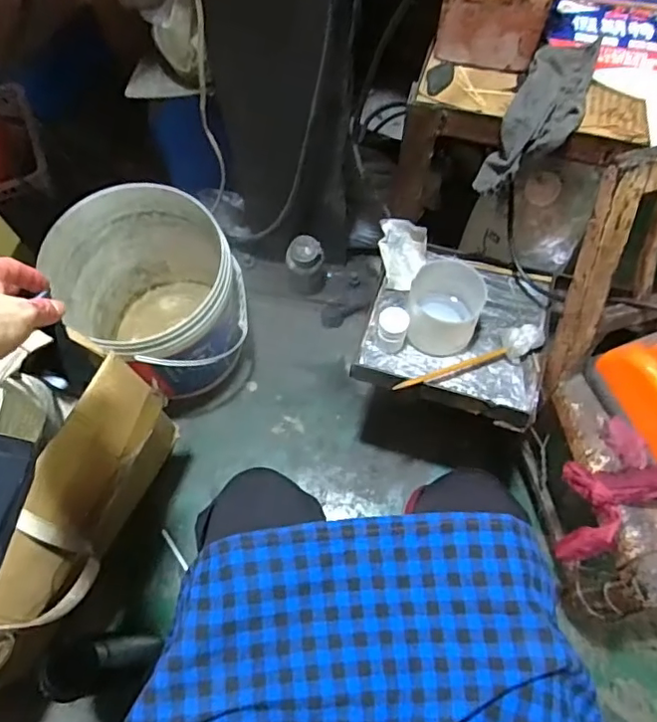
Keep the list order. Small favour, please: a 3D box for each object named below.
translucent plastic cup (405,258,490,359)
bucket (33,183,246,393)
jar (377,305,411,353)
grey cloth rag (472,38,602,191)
[{"bbox_3d":[0.143,-0.064,0.684,0.089,0.083,0.092,0,66,1],"label":"translucent plastic cup"},{"bbox_3d":[-0.257,-0.089,0.865,0.243,0.296,0.260,0,66,1],"label":"bucket"},{"bbox_3d":[0.079,-0.037,0.672,0.035,0.048,0.038,10,67,5],"label":"jar"},{"bbox_3d":[0.225,-0.260,0.575,0.075,0.063,0.185,34,87,15],"label":"grey cloth rag"}]

